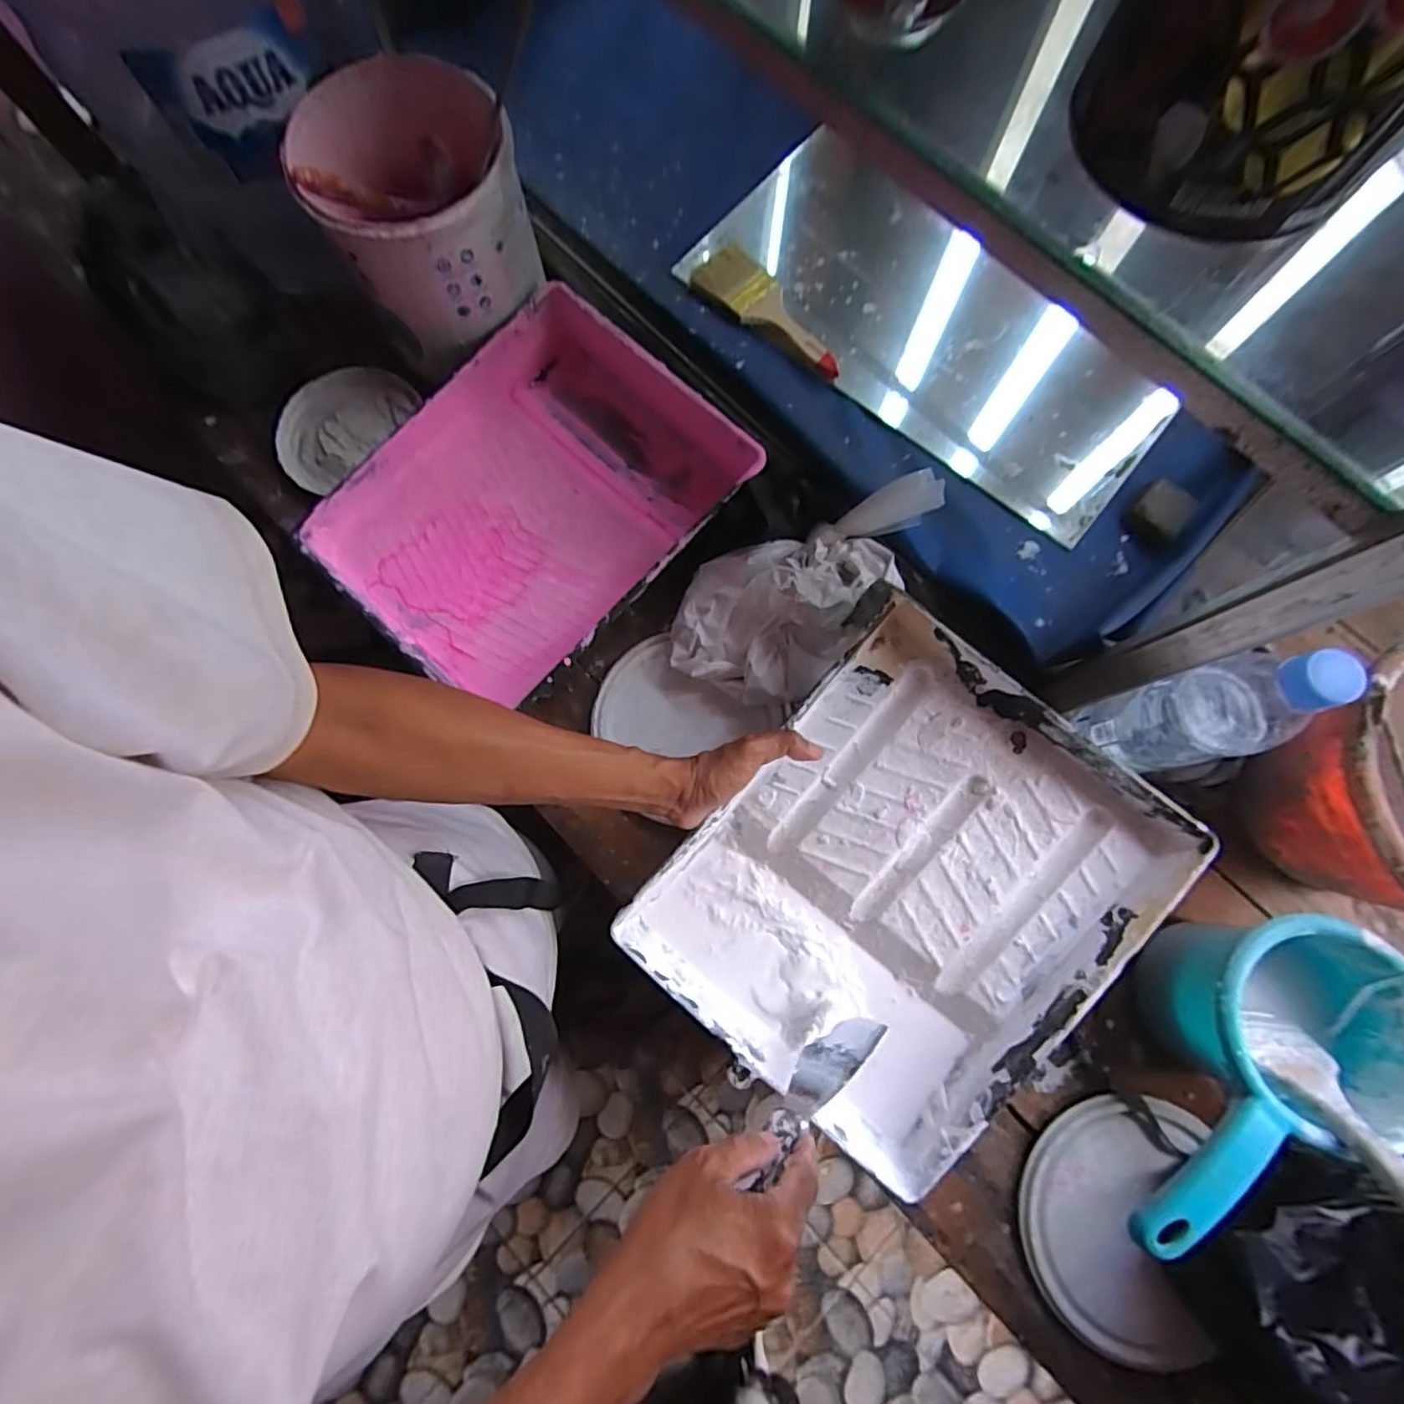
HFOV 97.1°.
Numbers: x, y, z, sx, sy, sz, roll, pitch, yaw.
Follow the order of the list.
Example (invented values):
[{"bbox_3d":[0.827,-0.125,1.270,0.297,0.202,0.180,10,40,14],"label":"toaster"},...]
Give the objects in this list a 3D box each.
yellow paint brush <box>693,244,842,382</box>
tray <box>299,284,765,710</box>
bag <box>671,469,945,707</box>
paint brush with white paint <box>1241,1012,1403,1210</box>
[{"bbox_3d":[0.076,-0.398,0.631,0.177,0.016,0.067,43,81,9],"label":"yellow paint brush"},{"bbox_3d":[-0.161,-0.186,0.604,0.278,0.086,0.350,43,81,9],"label":"tray"},{"bbox_3d":[0.097,-0.115,0.548,0.161,0.094,0.247,41,80,9],"label":"bag"},{"bbox_3d":[0.423,0.275,0.401,0.060,0.164,0.015,6,112,1],"label":"paint brush with white paint"}]

